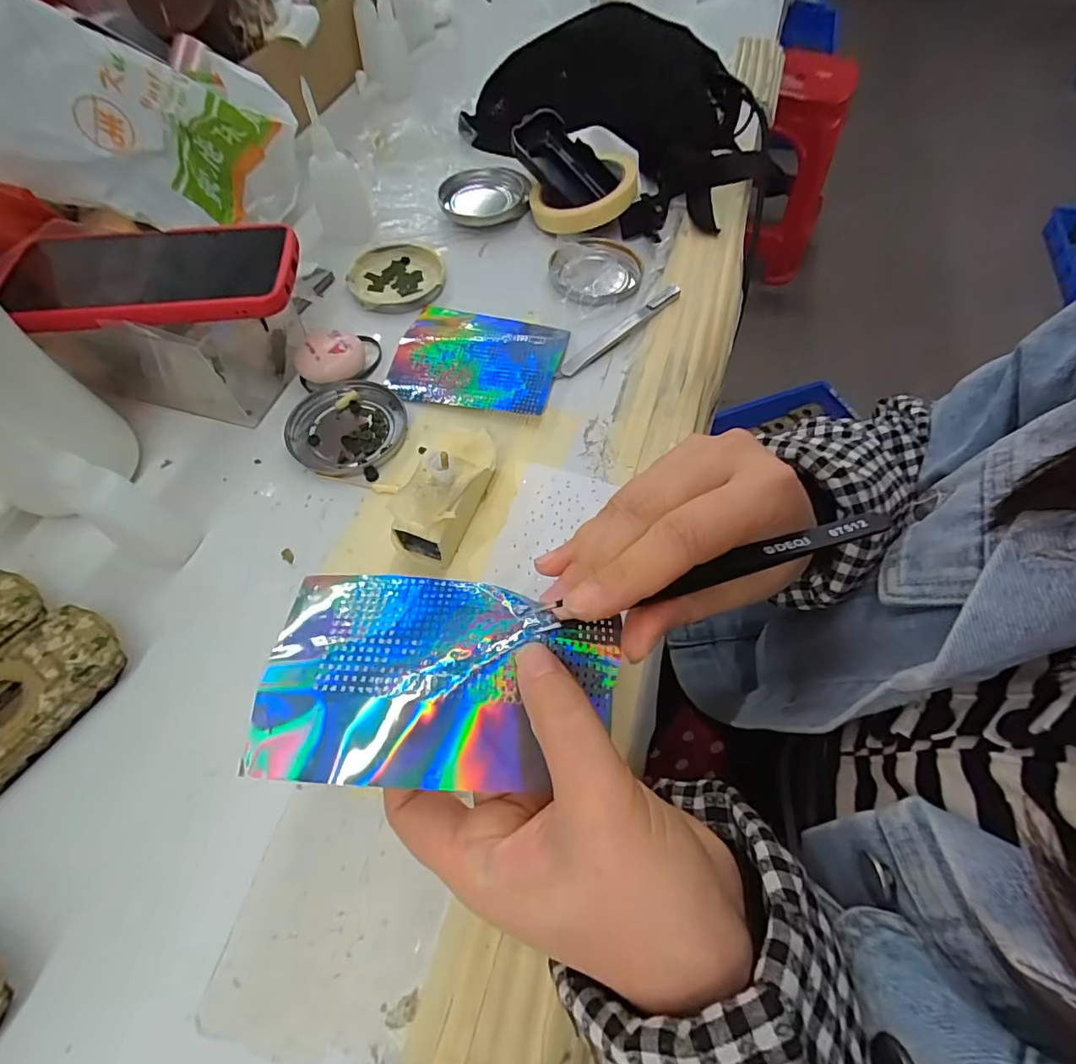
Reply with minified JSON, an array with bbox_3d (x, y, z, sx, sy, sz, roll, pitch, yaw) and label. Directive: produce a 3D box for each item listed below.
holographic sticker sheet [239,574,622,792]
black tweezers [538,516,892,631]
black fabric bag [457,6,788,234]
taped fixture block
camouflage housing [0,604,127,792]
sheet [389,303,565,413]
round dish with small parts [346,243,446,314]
[{"bbox_3d":[-0.033,0.050,0.180,0.120,0.018,0.072,3,61,1],"label":"holographic sticker sheet"},{"bbox_3d":[0.061,0.014,0.184,0.130,0.005,0.011,-18,62,3],"label":"black tweezers"},{"bbox_3d":[0.076,-0.419,0.491,0.189,0.089,0.292,-36,67,-19],"label":"black fabric bag"},{"bbox_3d":[-0.056,-0.024,0.300,0.045,0.044,0.083,22,63,11],"label":"taped fixture block"},{"bbox_3d":[-0.253,0.085,0.248,0.052,0.025,0.094,31,65,15],"label":"camouflage housing"},{"bbox_3d":[-0.045,-0.132,0.381,0.122,0.008,0.100,12,59,10],"label":"sheet"},{"bbox_3d":[-0.120,-0.215,0.427,0.077,0.014,0.082,0,61,-1],"label":"round dish with small parts"}]

